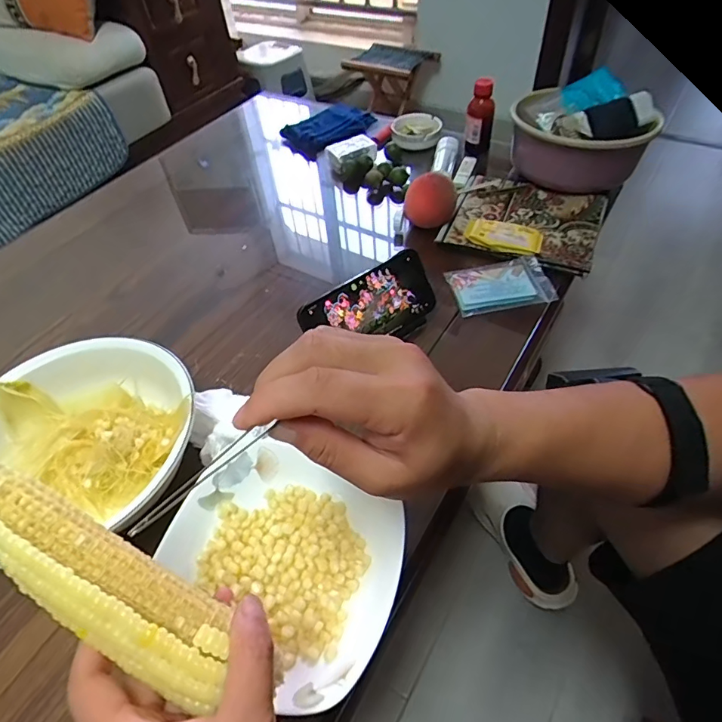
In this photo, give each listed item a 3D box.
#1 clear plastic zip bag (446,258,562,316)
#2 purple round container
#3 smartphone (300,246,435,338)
[{"bbox_3d":[0.173,-0.093,0.592,0.116,0.017,0.076,-8,50,-2],"label":"clear plastic zip bag"},{"bbox_3d":[0.324,-0.329,0.694,0.177,0.108,0.186,-2,50,3],"label":"purple round container"},{"bbox_3d":[0.015,-0.057,0.526,0.160,0.087,0.010,-33,21,-19],"label":"smartphone"}]

